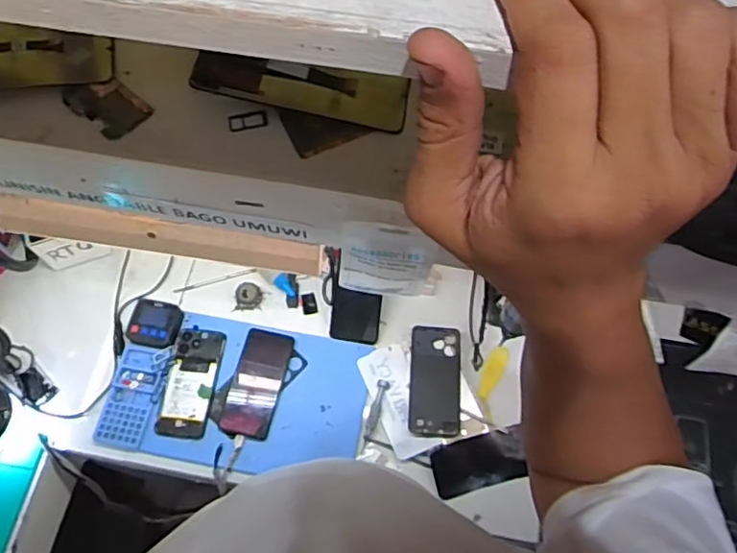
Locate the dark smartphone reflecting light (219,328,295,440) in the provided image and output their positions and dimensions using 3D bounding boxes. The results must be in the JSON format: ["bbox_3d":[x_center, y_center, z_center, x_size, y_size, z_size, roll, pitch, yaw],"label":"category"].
[{"bbox_3d":[-0.168,0.161,0.890,0.076,0.008,0.161,12,66,5],"label":"dark smartphone reflecting light"}]

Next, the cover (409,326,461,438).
[{"bbox_3d":[0.102,0.157,0.886,0.075,0.010,0.165,4,66,1],"label":"cover"}]

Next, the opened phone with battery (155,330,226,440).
[{"bbox_3d":[-0.266,0.160,0.881,0.075,0.010,0.162,5,66,2],"label":"opened phone with battery"}]

